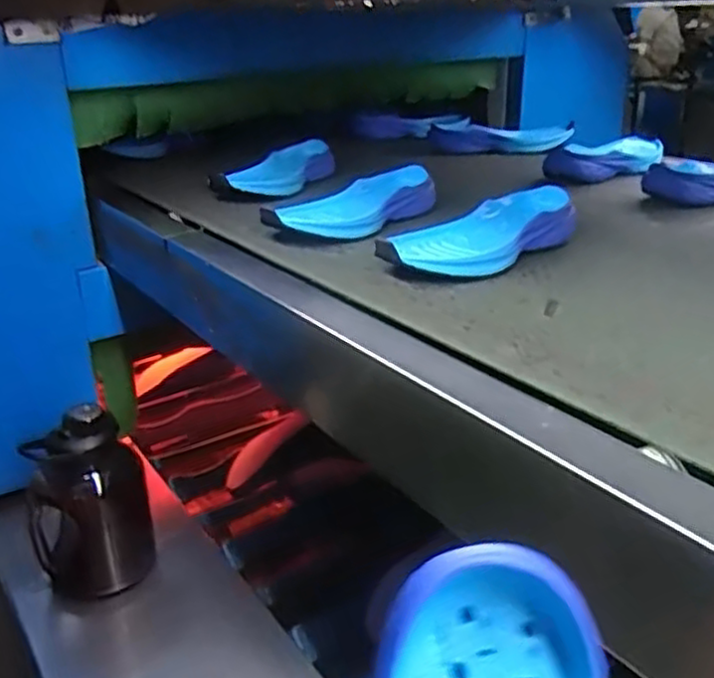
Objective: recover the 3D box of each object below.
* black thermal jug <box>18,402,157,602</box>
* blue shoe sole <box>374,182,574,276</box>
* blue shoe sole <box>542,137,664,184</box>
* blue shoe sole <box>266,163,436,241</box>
[{"bbox_3d":[-0.316,0.209,0.865,0.122,0.242,0.101,-15,23,-28],"label":"black thermal jug"},{"bbox_3d":[0.121,-0.099,0.700,0.242,0.043,0.090,-20,25,-37],"label":"blue shoe sole"},{"bbox_3d":[0.356,-0.256,1.035,0.231,0.043,0.064,-13,27,-28],"label":"blue shoe sole"},{"bbox_3d":[-0.002,-0.149,0.816,0.101,0.050,0.215,16,28,34],"label":"blue shoe sole"}]

